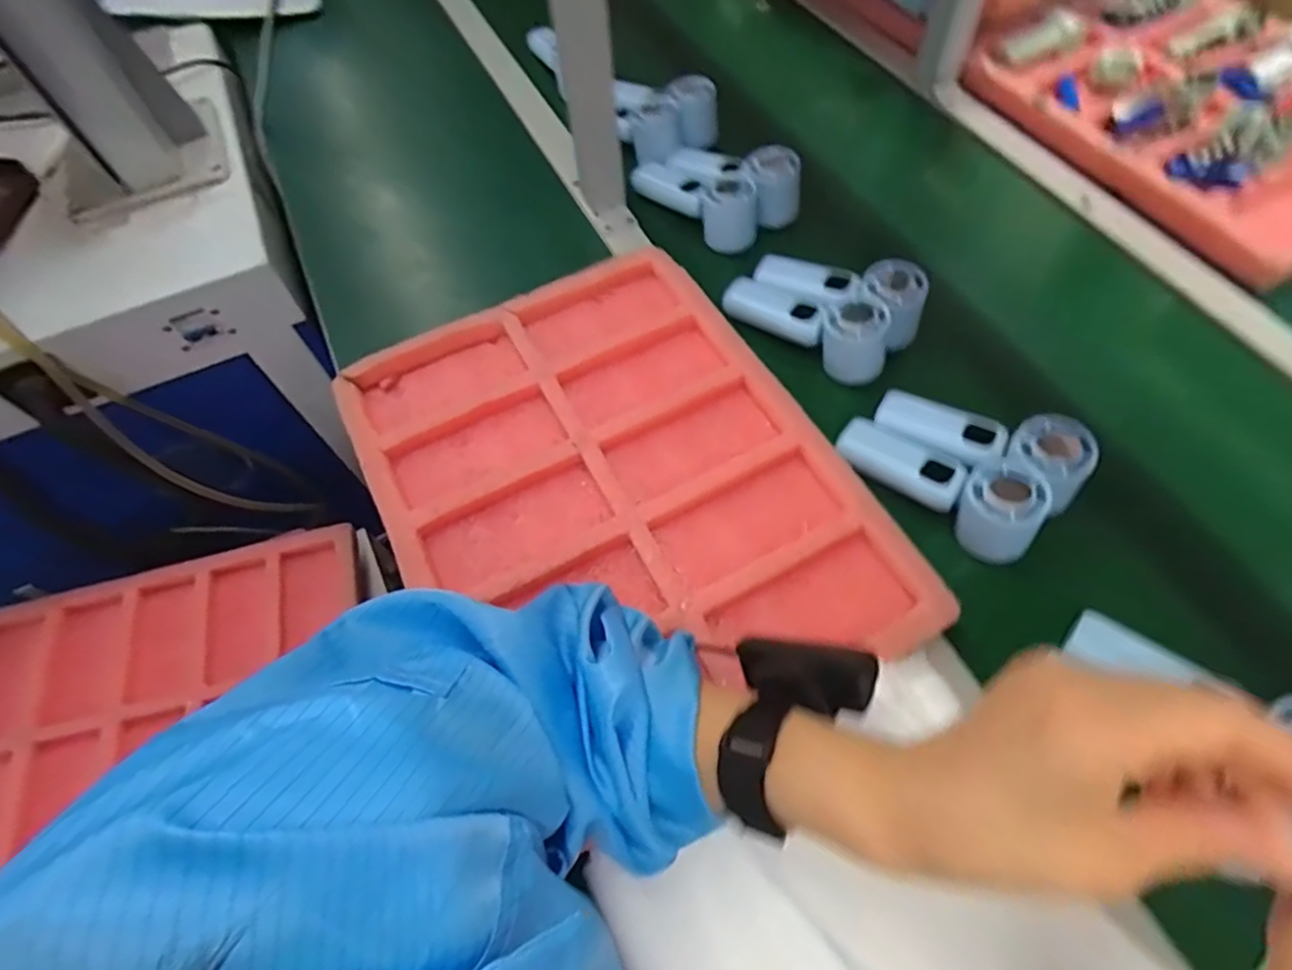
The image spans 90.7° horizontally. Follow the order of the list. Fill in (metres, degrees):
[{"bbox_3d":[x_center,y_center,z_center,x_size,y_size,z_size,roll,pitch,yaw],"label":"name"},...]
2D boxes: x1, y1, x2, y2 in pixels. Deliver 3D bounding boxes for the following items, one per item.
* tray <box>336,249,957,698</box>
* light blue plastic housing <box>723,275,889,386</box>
[{"bbox_3d":[-0.024,-0.004,0.506,0.325,0.041,0.425,-28,63,-12],"label":"tray"},{"bbox_3d":[0.145,-0.152,0.578,0.154,0.057,0.051,29,66,17],"label":"light blue plastic housing"}]

